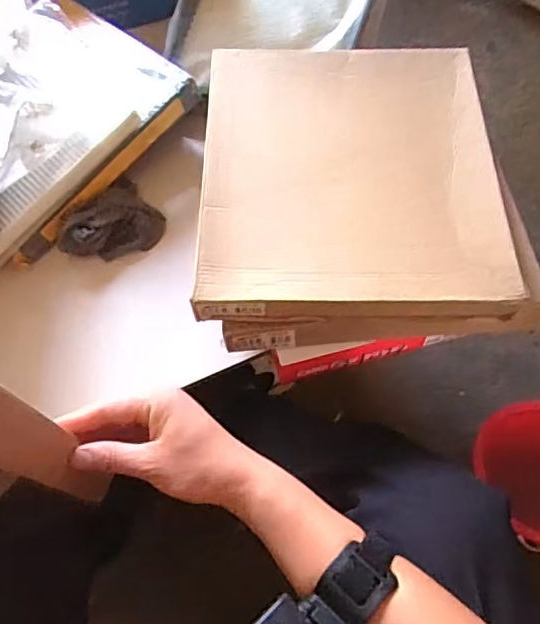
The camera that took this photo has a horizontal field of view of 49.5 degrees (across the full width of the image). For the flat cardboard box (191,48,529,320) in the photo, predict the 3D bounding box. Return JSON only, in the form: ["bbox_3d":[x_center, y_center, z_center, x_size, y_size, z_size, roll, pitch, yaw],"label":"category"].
[{"bbox_3d":[0.066,-0.121,0.491,0.233,0.030,0.268,1,63,2],"label":"flat cardboard box"}]

